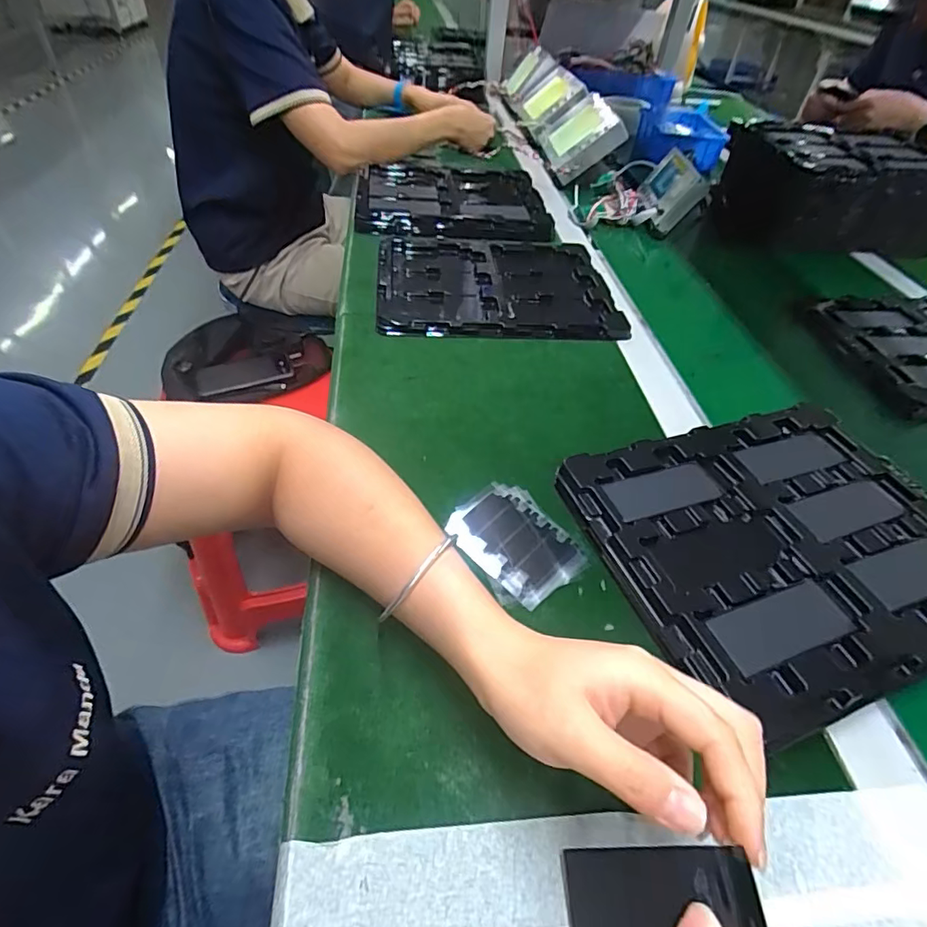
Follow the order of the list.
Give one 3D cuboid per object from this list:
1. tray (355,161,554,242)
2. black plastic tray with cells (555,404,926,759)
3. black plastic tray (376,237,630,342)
[{"bbox_3d":[-0.019,-0.430,0.825,0.284,0.022,0.300,0,46,-5],"label":"tray"},{"bbox_3d":[0.236,0.055,0.381,0.274,0.024,0.217,-13,49,-17],"label":"black plastic tray with cells"},{"bbox_3d":[0.037,-0.228,0.644,0.279,0.013,0.241,-1,46,-6],"label":"black plastic tray"}]

